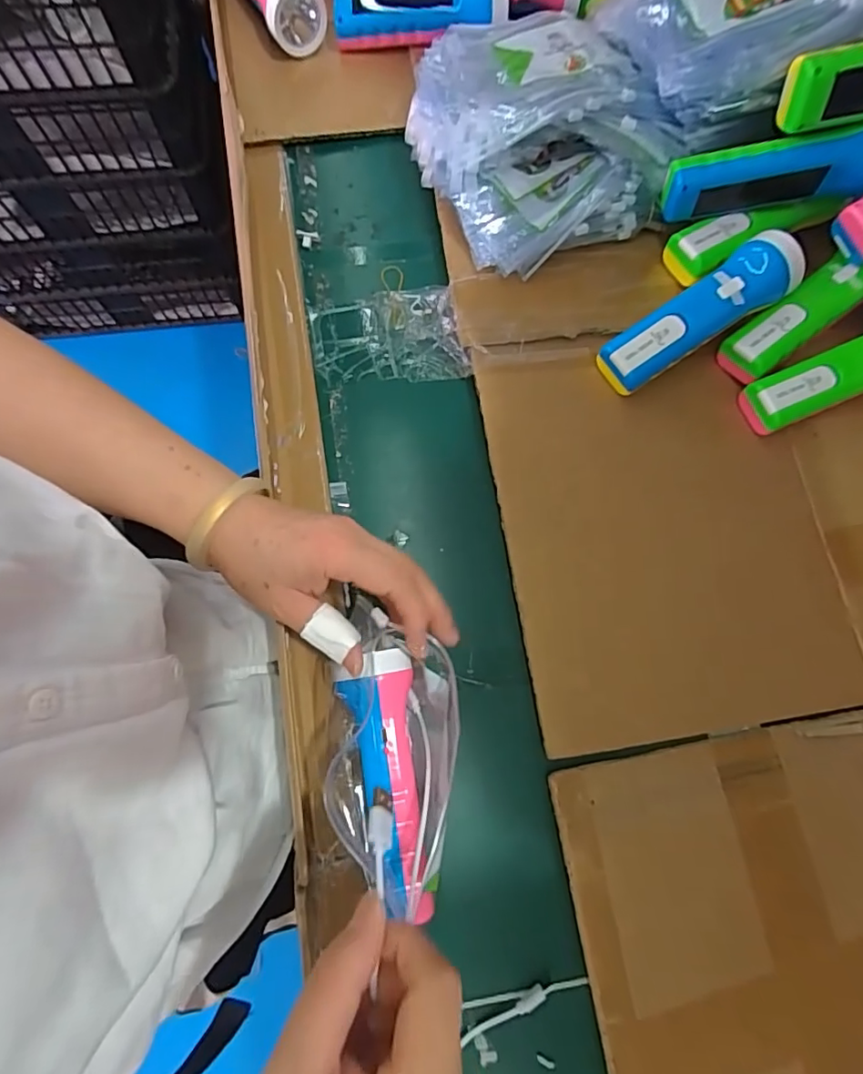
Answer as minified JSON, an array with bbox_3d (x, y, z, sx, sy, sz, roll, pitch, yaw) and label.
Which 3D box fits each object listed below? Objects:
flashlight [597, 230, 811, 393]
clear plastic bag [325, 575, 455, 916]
[{"bbox_3d":[0.210,-0.177,0.417,0.168,0.049,0.049,-30,78,-9],"label":"flashlight"},{"bbox_3d":[-0.021,0.134,0.330,0.081,0.074,0.174,-1,75,-2],"label":"clear plastic bag"}]

